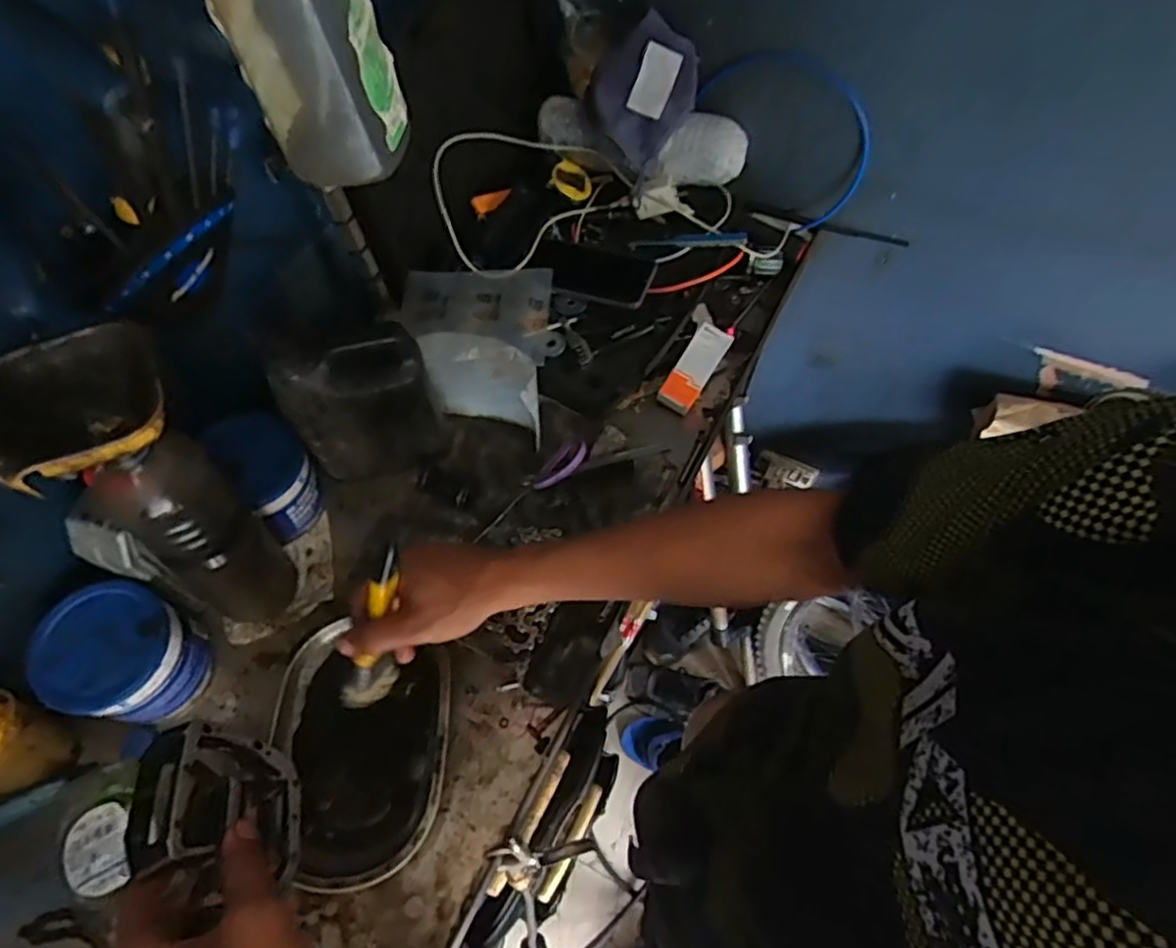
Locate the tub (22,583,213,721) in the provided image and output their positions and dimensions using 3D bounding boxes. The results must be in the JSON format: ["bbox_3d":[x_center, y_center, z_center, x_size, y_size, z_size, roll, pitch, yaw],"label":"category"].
[{"bbox_3d":[-0.391,0.159,0.580,0.099,0.104,0.101,0,62,1],"label":"tub"}]

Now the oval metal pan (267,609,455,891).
[{"bbox_3d":[-0.200,0.238,0.584,0.157,0.045,0.203,0,62,0],"label":"oval metal pan"}]

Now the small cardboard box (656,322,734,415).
[{"bbox_3d":[0.122,-0.122,0.773,0.043,0.024,0.106,35,77,-7],"label":"small cardboard box"}]

